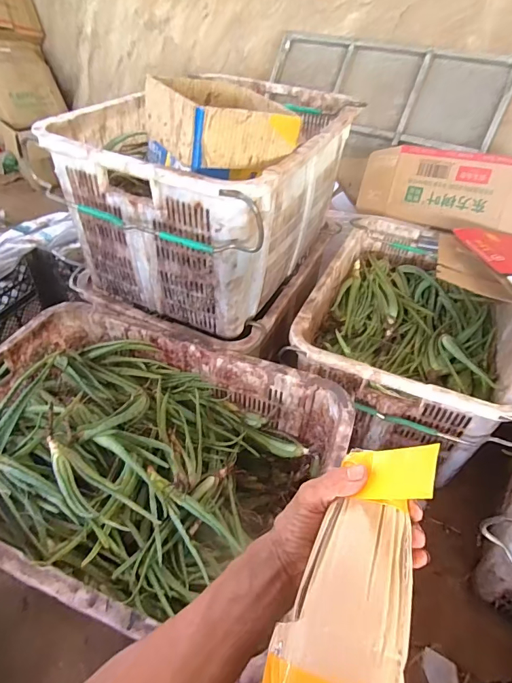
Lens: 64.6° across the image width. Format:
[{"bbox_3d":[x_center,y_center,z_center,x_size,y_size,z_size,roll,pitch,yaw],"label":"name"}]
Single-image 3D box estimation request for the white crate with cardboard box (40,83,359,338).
[{"bbox_3d":[-0.072,-0.325,0.917,0.429,0.367,0.598,18,42,19],"label":"white crate with cardboard box"}]

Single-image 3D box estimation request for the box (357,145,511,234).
[{"bbox_3d":[0.540,-0.426,1.139,0.486,0.202,0.057,20,26,25],"label":"box"}]

